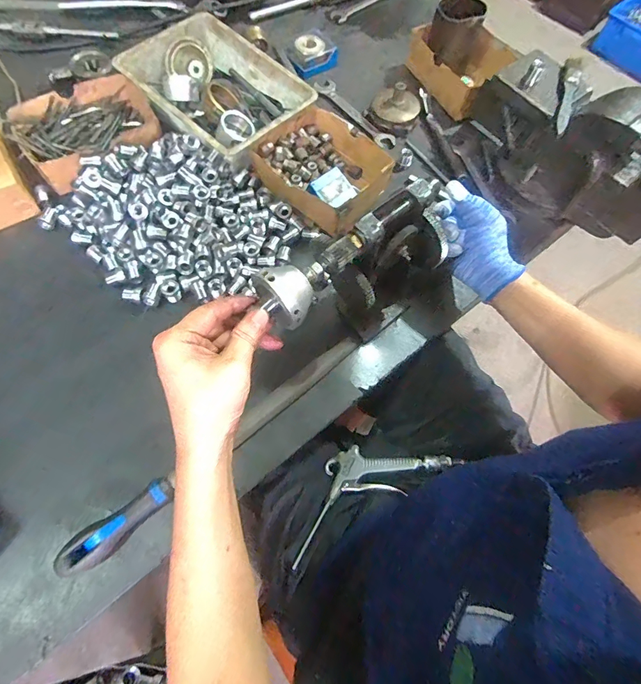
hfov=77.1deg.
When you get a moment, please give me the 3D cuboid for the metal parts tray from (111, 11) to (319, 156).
[{"bbox_3d":[-0.149,-0.361,0.584,0.241,0.058,0.171,42,70,13],"label":"metal parts tray"}]

